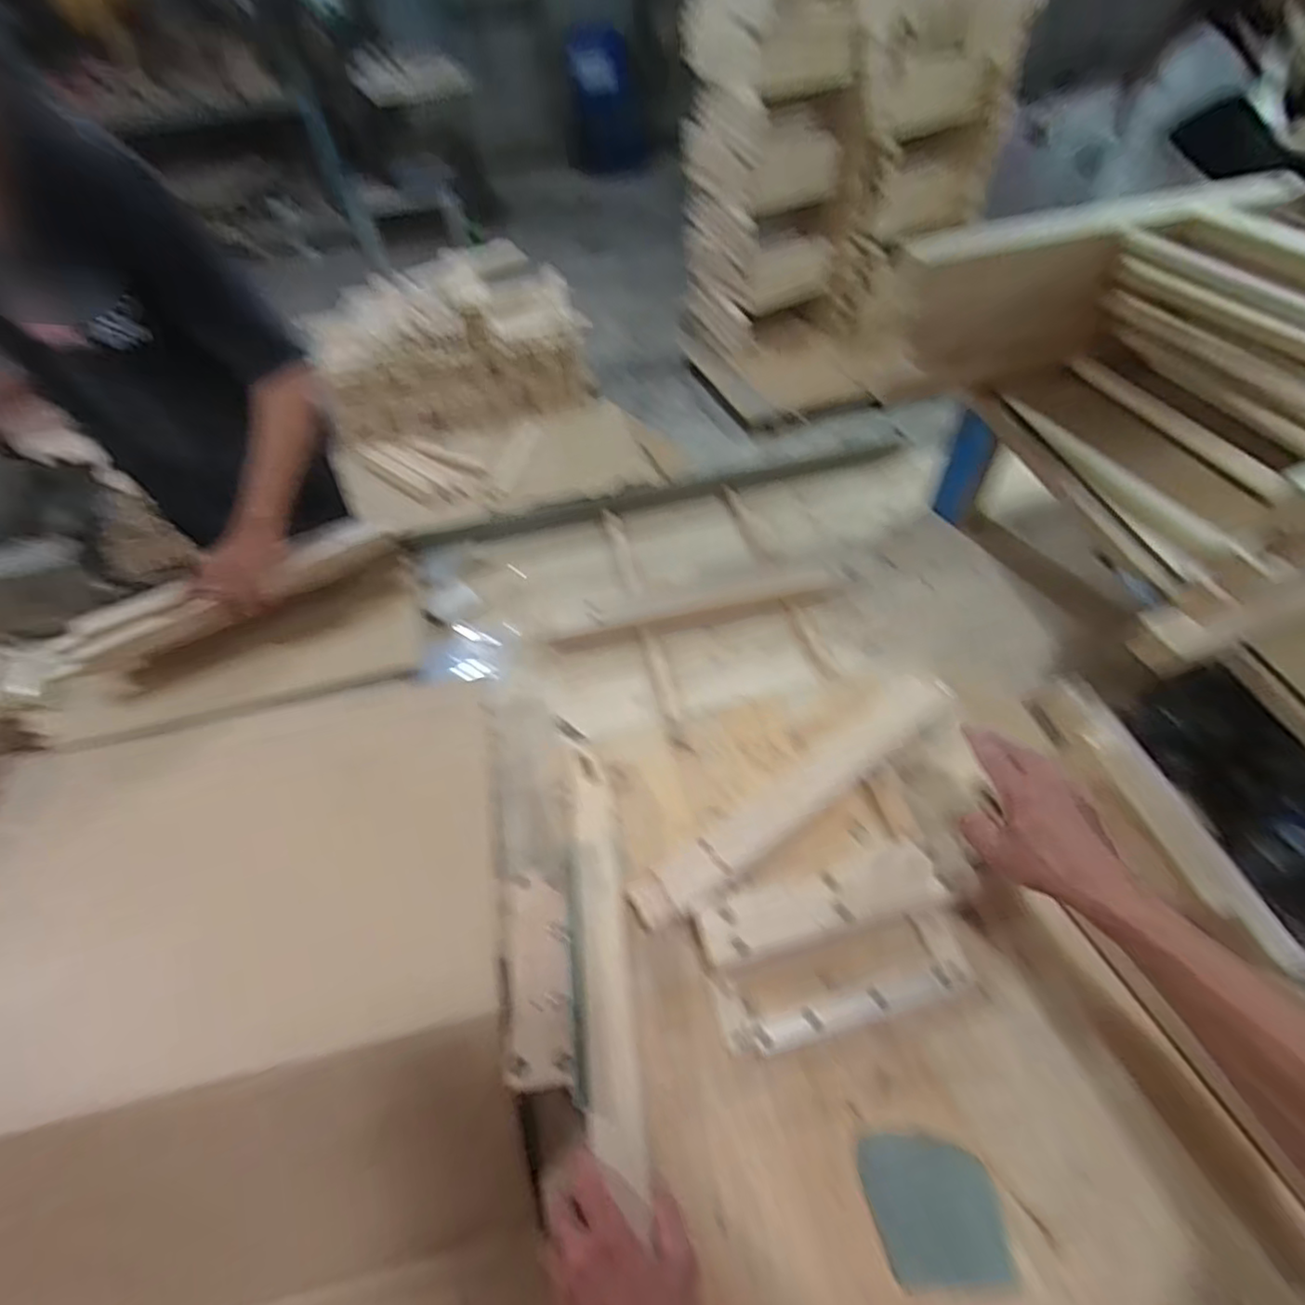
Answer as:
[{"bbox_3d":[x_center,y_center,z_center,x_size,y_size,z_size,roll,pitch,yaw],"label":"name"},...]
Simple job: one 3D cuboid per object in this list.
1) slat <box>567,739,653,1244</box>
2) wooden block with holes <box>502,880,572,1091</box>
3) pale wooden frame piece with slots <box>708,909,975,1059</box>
[{"bbox_3d":[-0.046,0.247,0.594,0.046,0.017,0.385,1,50,-15],"label":"slat"},{"bbox_3d":[-0.098,0.277,0.559,0.055,0.027,0.161,-10,51,-4],"label":"wooden block with holes"},{"bbox_3d":[0.171,0.293,0.577,0.226,0.035,0.071,-13,52,-6],"label":"pale wooden frame piece with slots"}]

